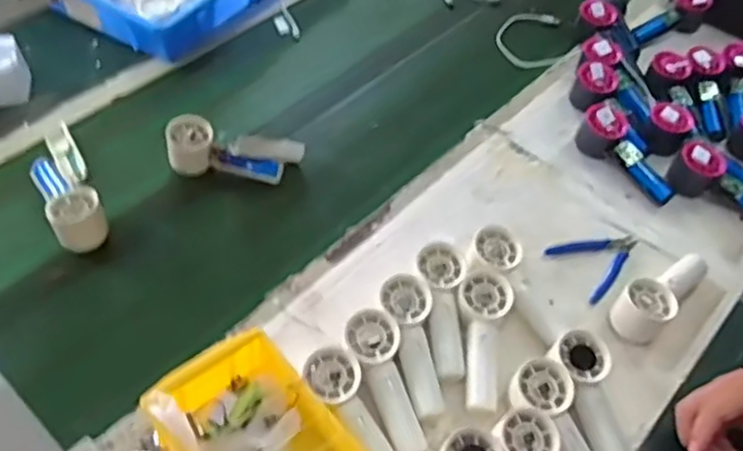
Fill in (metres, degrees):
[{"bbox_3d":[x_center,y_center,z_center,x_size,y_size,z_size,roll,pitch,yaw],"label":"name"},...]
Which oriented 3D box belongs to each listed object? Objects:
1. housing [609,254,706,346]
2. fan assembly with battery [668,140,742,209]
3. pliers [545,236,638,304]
[{"bbox_3d":[0.331,0.078,0.777,0.057,0.045,0.148,38,58,24],"label":"housing"},{"bbox_3d":[0.470,-0.049,0.893,0.155,0.046,0.062,34,55,5],"label":"fan assembly with battery"},{"bbox_3d":[0.277,0.036,0.831,0.113,0.018,0.082,-32,60,-27],"label":"pliers"}]

